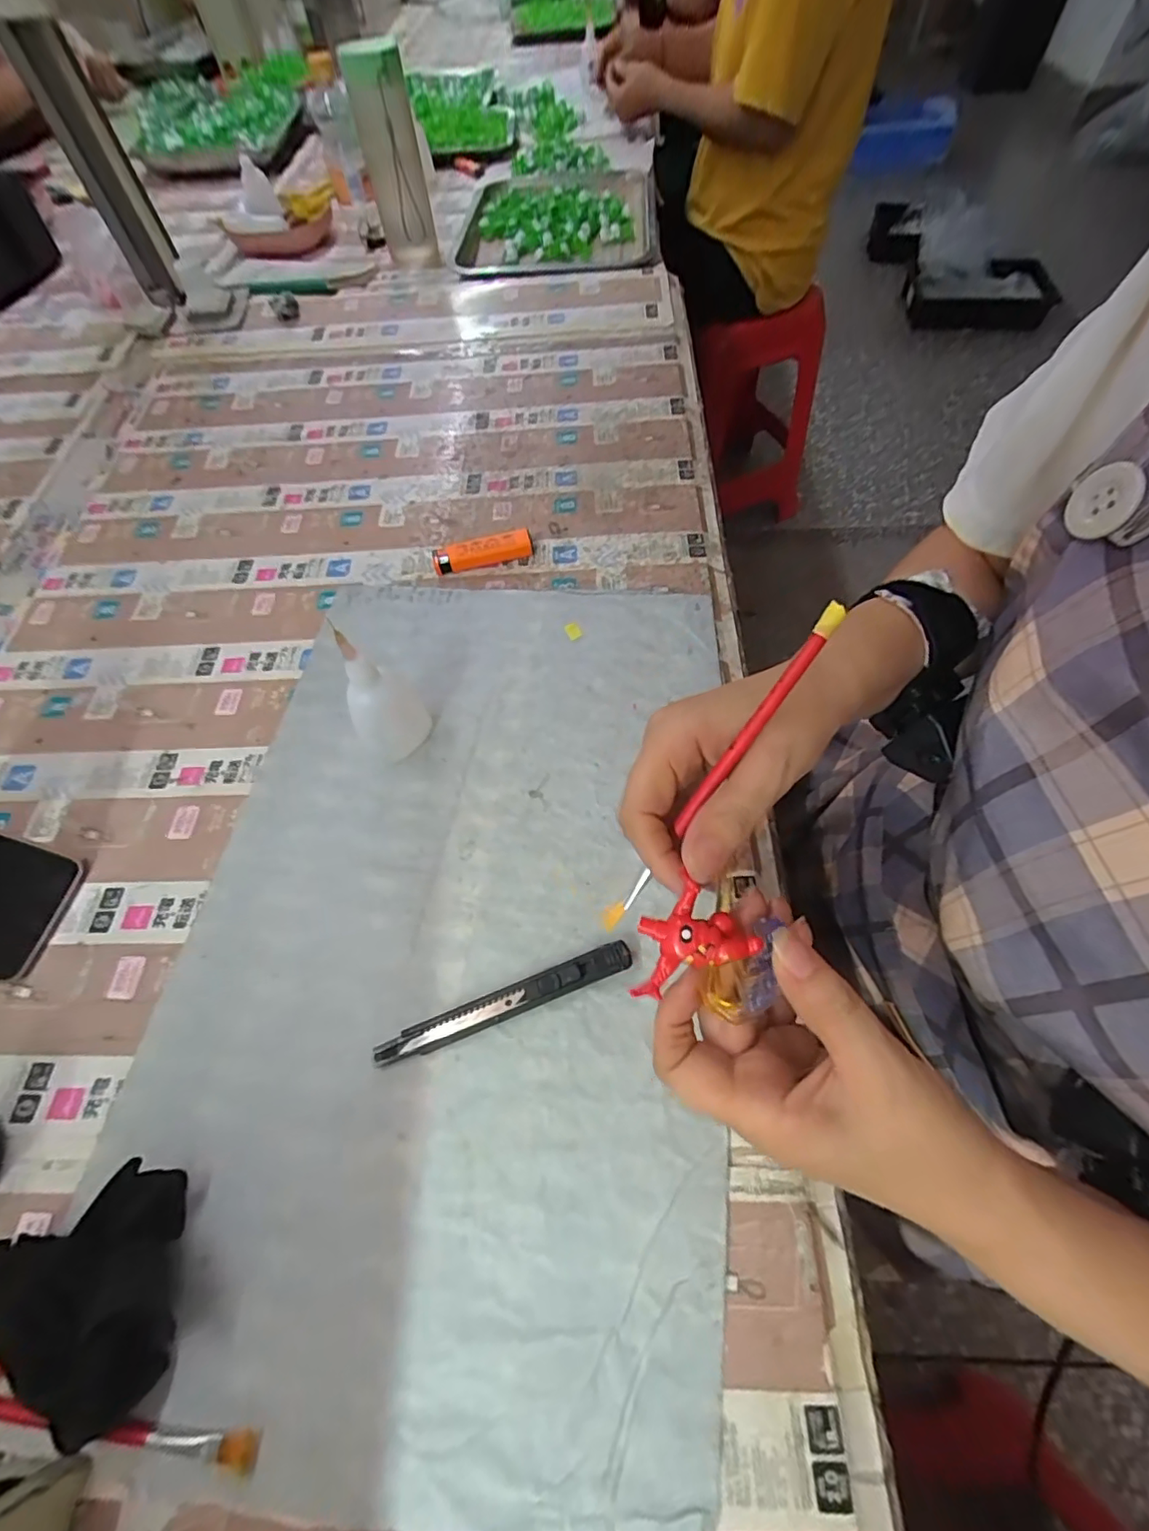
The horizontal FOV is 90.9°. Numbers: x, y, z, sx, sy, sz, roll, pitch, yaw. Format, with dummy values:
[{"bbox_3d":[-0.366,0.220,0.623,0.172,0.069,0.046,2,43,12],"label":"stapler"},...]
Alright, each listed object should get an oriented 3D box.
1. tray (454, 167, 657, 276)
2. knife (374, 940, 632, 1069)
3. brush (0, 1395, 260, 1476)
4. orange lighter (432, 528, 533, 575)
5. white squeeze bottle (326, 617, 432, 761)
[{"bbox_3d":[-0.018,-0.751,0.780,0.257,0.025,0.367,1,61,4],"label":"tray"},{"bbox_3d":[-0.036,0.123,0.293,0.137,0.011,0.015,-20,61,-8],"label":"knife"},{"bbox_3d":[-0.201,0.265,0.225,0.154,0.006,0.010,2,61,5],"label":"brush"},{"bbox_3d":[-0.075,-0.174,0.461,0.080,0.018,0.018,-16,61,-6],"label":"orange lighter"},{"bbox_3d":[-0.118,-0.043,0.343,0.045,0.098,0.033,-35,65,-16],"label":"white squeeze bottle"}]

